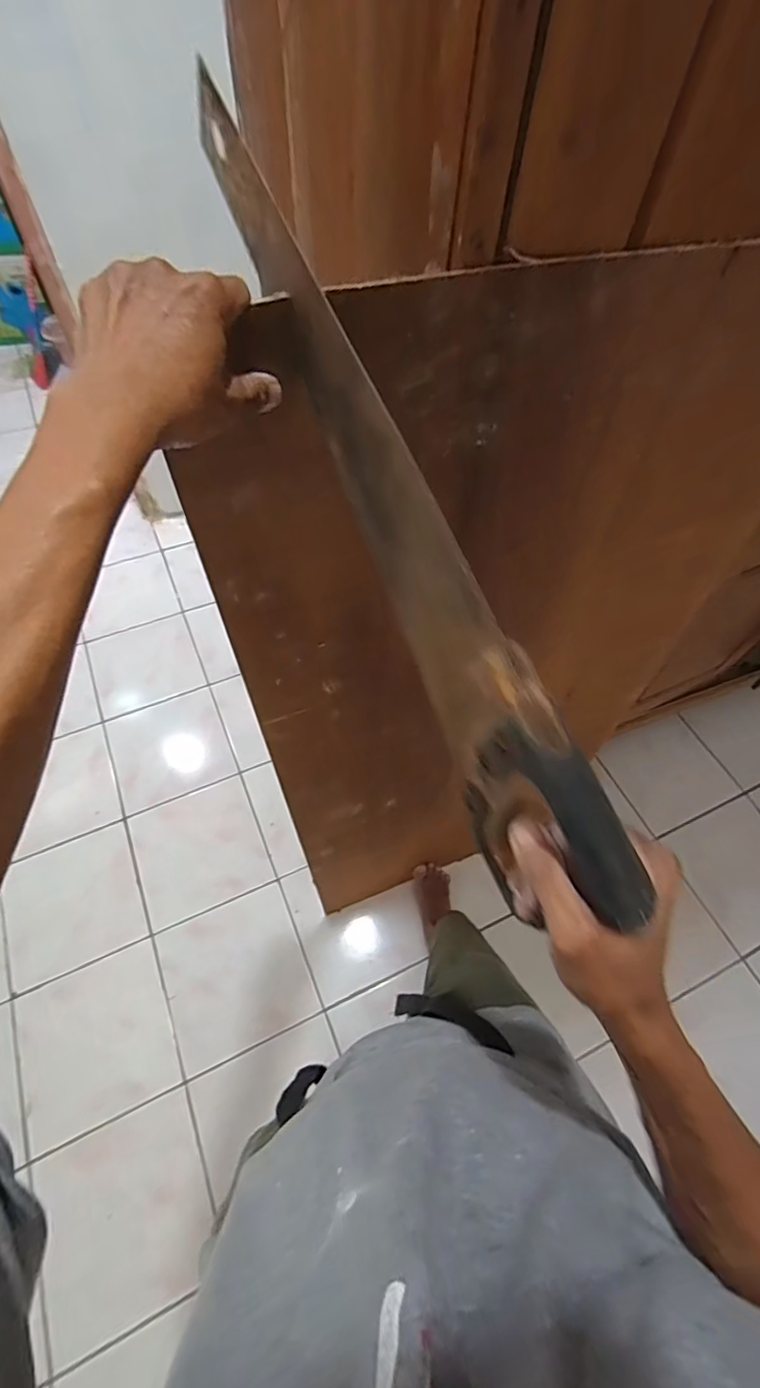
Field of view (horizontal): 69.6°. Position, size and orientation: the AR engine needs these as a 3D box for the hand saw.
[{"bbox_3d":[0.003,-0.104,0.314,0.030,0.105,0.461,-22,82,-15],"label":"hand saw"}]

